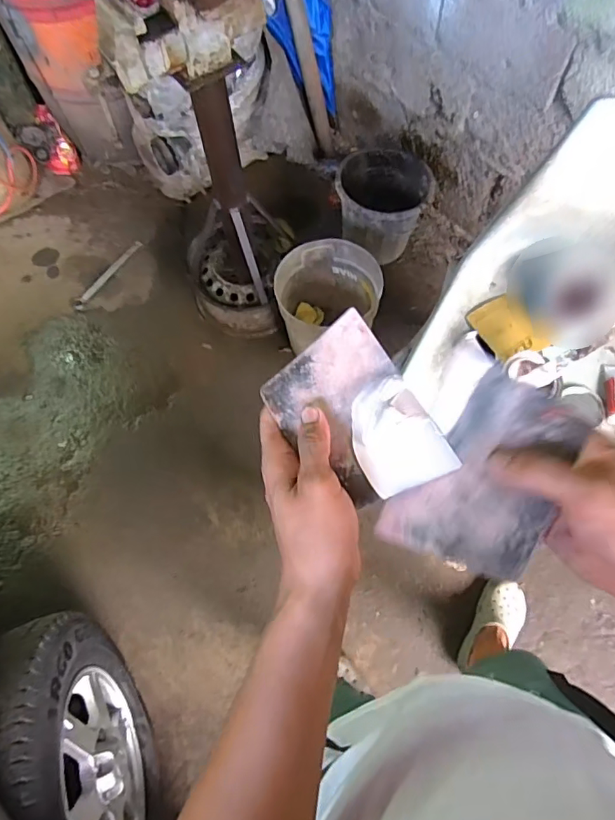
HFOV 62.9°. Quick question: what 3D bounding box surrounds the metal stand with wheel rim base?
[{"bbox_3d":[-0.224,-0.527,1.458,0.325,0.729,0.335,-12,68,-3],"label":"metal stand with wheel rim base"}]

